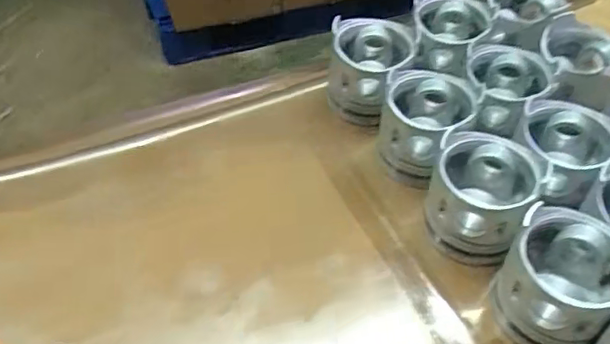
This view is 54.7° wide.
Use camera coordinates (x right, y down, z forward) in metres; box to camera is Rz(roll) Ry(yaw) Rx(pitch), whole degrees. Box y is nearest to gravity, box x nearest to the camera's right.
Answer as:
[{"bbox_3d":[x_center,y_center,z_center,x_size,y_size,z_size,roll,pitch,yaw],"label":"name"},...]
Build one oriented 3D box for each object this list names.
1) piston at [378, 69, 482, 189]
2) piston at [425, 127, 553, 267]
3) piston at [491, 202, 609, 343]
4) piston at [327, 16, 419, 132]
[{"bbox_3d":[0.141,-0.050,0.688,0.106,0.097,0.116,1,47,3],"label":"piston"},{"bbox_3d":[0.183,0.026,0.612,0.101,0.106,0.104,-1,47,1],"label":"piston"},{"bbox_3d":[0.237,0.099,0.537,0.100,0.100,0.105,-1,47,1],"label":"piston"},{"bbox_3d":[0.083,-0.130,0.754,0.105,0.096,0.111,-1,47,1],"label":"piston"}]

